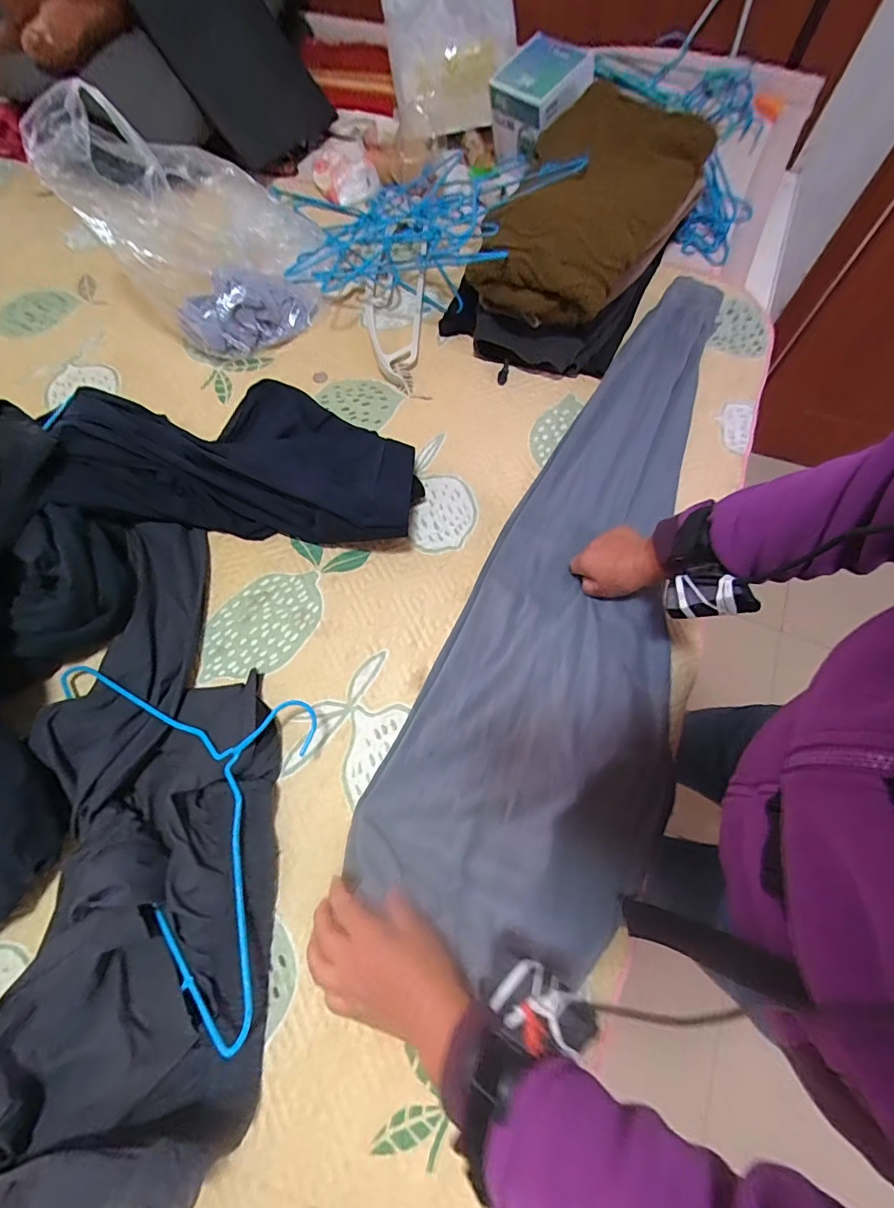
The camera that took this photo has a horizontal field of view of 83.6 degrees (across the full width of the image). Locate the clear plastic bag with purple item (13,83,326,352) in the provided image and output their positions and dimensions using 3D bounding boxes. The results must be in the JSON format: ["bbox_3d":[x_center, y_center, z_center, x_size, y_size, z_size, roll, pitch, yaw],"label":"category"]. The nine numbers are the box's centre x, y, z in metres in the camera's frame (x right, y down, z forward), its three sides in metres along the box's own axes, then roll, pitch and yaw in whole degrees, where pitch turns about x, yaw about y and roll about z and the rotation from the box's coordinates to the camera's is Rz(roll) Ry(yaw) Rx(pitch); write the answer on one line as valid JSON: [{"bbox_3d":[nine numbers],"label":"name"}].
[{"bbox_3d":[-0.367,-0.529,0.718,0.301,0.240,0.231,1,67,1],"label":"clear plastic bag with purple item"}]

